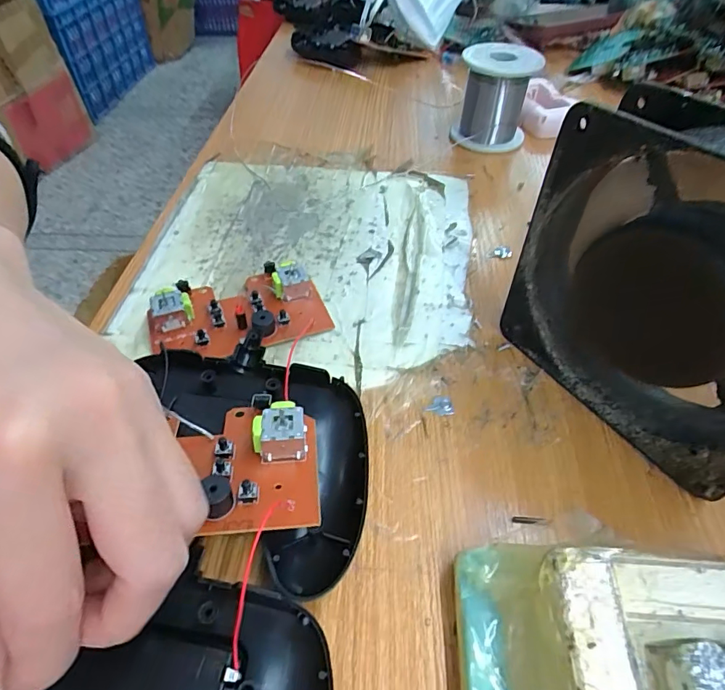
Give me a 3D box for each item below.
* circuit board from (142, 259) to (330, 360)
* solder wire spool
[{"bbox_3d":[-0.066,-0.021,0.248,0.086,0.022,0.064,-22,53,-21],"label":"circuit board"},{"bbox_3d":[0.106,-0.198,0.380,0.057,0.066,0.057,12,49,8],"label":"solder wire spool"}]

